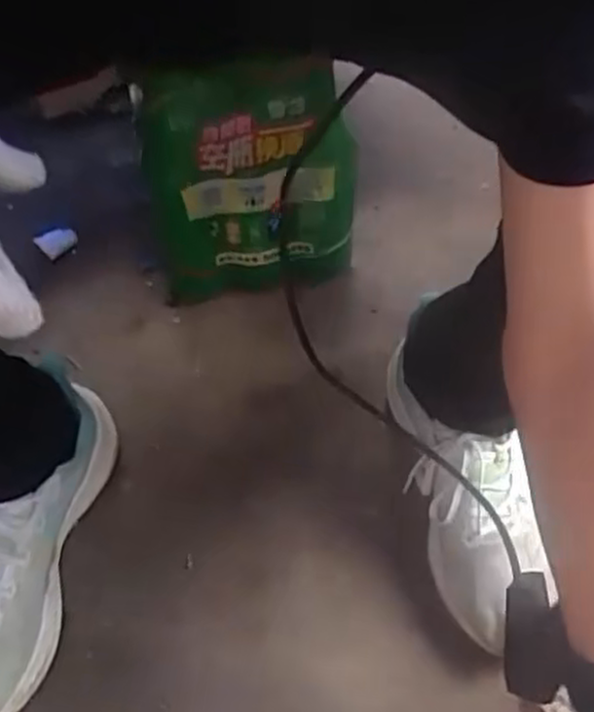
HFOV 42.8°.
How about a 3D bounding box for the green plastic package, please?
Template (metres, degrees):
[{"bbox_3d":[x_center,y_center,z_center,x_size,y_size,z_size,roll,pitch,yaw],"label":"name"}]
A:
[{"bbox_3d":[-0.036,-0.152,0.716,0.195,0.258,0.052,-16,56,-9],"label":"green plastic package"}]

